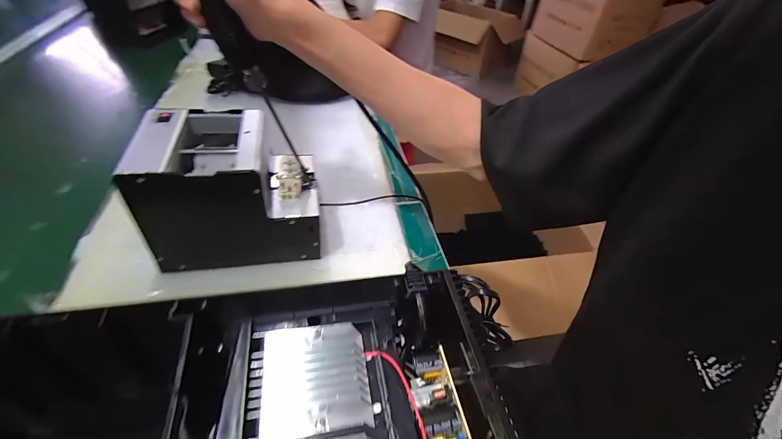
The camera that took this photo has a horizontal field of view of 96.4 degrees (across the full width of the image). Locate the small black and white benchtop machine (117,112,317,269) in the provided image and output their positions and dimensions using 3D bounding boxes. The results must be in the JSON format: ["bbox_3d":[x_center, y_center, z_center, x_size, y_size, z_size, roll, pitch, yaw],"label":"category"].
[{"bbox_3d":[-0.182,-0.034,0.413,0.180,0.147,0.125,-7,43,-13],"label":"small black and white benchtop machine"}]

